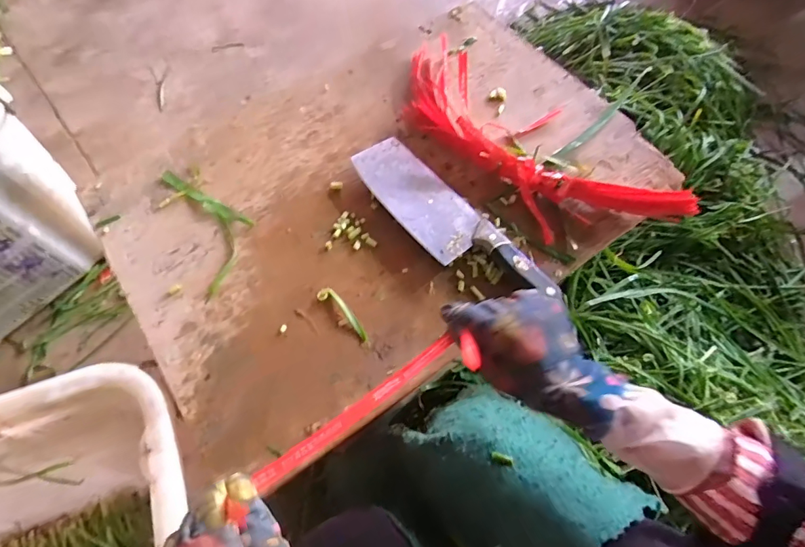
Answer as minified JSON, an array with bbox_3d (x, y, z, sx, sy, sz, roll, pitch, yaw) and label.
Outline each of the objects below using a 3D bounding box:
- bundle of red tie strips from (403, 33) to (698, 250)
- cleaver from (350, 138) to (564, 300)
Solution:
[{"bbox_3d":[0.141,-0.174,0.523,0.151,0.062,0.398,-39,69,-17],"label":"bundle of red tie strips"},{"bbox_3d":[0.045,-0.058,0.490,0.080,0.022,0.260,-35,67,-16],"label":"cleaver"}]

